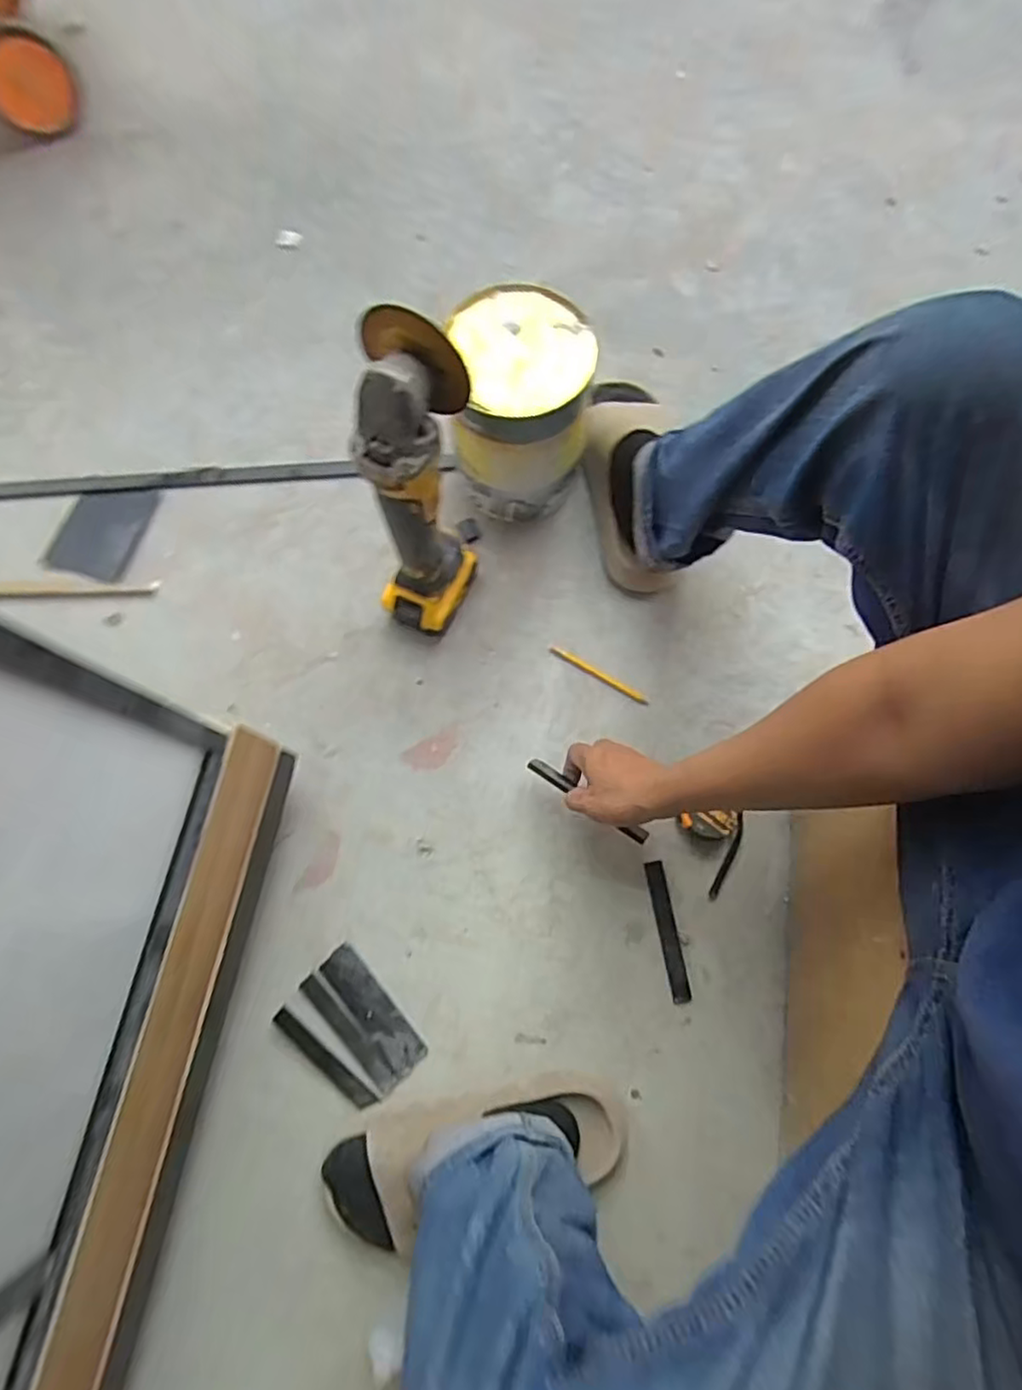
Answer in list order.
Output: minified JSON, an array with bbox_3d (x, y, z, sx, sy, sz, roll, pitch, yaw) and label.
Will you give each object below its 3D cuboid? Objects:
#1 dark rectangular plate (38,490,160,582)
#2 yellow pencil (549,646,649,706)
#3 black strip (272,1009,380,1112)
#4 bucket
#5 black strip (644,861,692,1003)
[{"bbox_3d":[-0.526,-0.213,0.851,0.102,0.004,0.133,18,76,4],"label":"dark rectangular plate"},{"bbox_3d":[0.107,-0.025,0.807,0.133,0.006,0.012,31,77,8],"label":"yellow pencil"},{"bbox_3d":[-0.195,0.381,0.692,0.135,0.007,0.022,39,84,7],"label":"black strip"},{"bbox_3d":[0.011,-0.328,0.756,0.149,0.225,0.156,0,75,0],"label":"bucket"},{"bbox_3d":[0.171,0.257,0.724,0.021,0.005,0.145,-10,75,-3],"label":"black strip"}]

